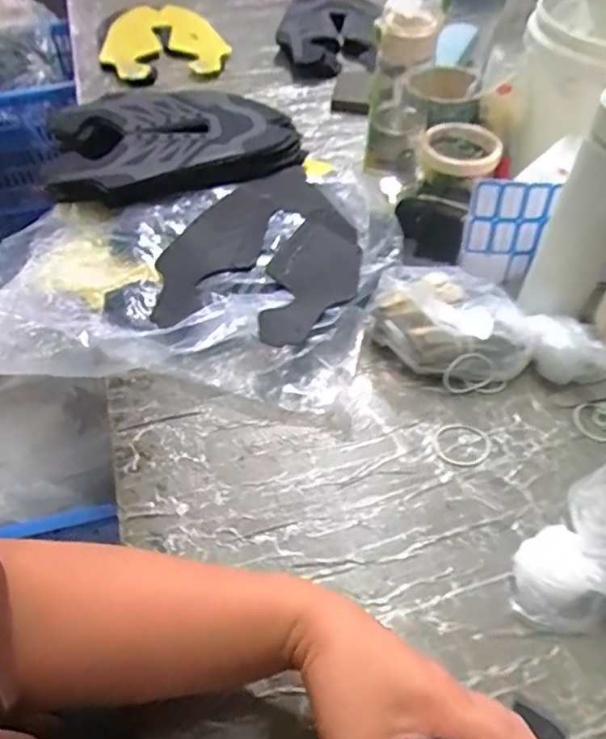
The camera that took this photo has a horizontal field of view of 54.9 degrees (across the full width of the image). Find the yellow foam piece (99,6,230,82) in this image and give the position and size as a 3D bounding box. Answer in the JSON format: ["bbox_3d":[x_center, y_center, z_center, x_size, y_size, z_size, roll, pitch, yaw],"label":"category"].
[{"bbox_3d":[-0.255,-0.599,1.066,0.226,0.031,0.296,-9,50,-8],"label":"yellow foam piece"}]

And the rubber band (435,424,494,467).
[{"bbox_3d":[0.143,0.066,0.520,0.052,0.004,0.043,-15,52,-13],"label":"rubber band"}]

